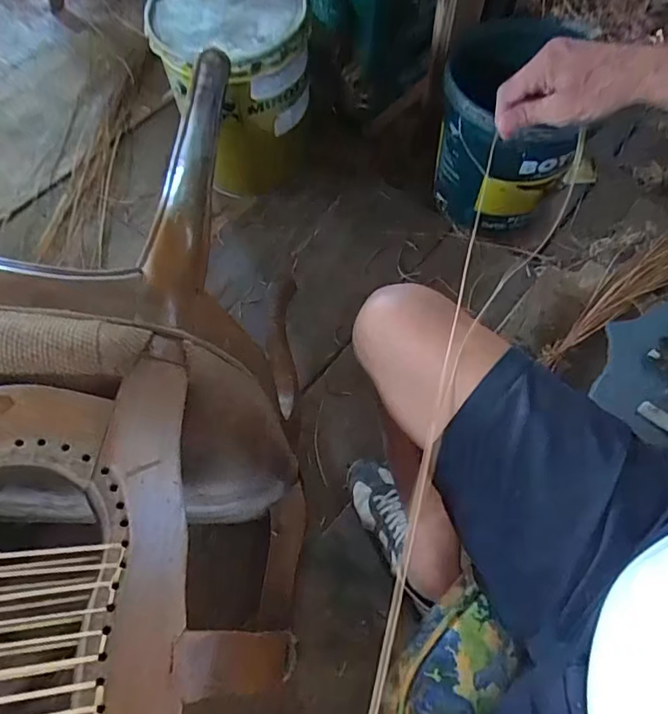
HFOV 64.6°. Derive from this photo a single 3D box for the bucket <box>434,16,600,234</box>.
[{"bbox_3d":[0.325,-0.423,1.041,0.248,0.348,0.298,-29,64,-11],"label":"bucket"}]

